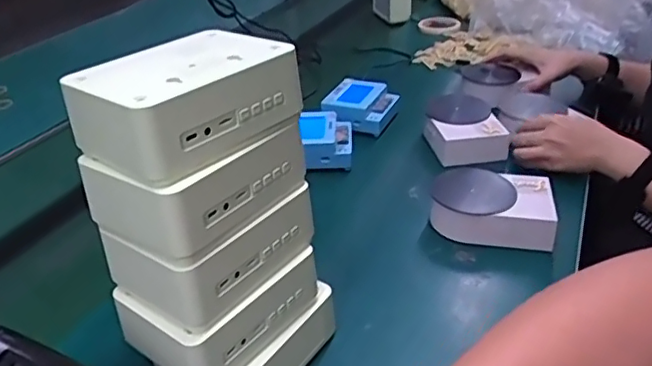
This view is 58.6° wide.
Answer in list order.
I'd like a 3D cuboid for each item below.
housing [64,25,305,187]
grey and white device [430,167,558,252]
[{"bbox_3d":[-0.099,-0.063,0.415,0.099,0.054,0.138,19,38,33],"label":"housing"},{"bbox_3d":[0.194,0.031,0.687,0.132,0.058,0.096,3,32,11],"label":"grey and white device"}]

